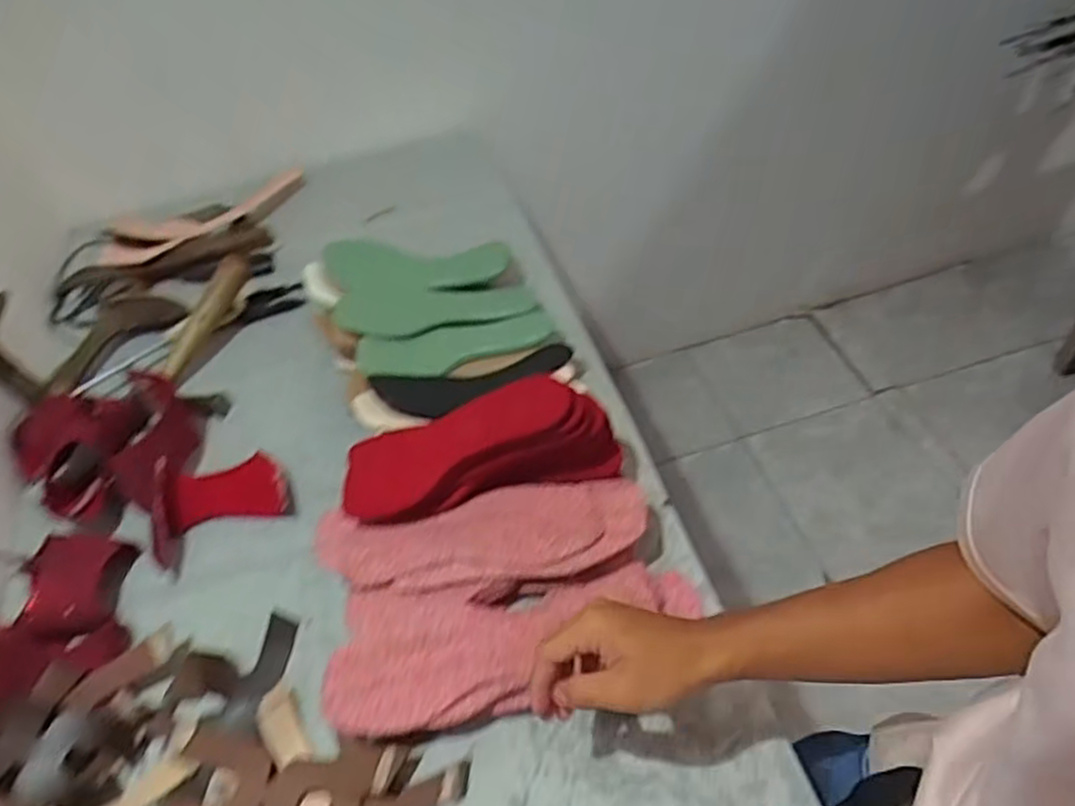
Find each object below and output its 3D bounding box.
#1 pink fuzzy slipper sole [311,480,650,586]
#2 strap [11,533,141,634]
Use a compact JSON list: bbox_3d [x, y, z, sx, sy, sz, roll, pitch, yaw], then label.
[{"bbox_3d":[-0.051,0.121,0.667,0.291,0.020,0.082,-9,50,1],"label":"pink fuzzy slipper sole"},{"bbox_3d":[-0.449,0.175,0.707,0.088,0.042,0.103,-1,50,4],"label":"strap"}]

